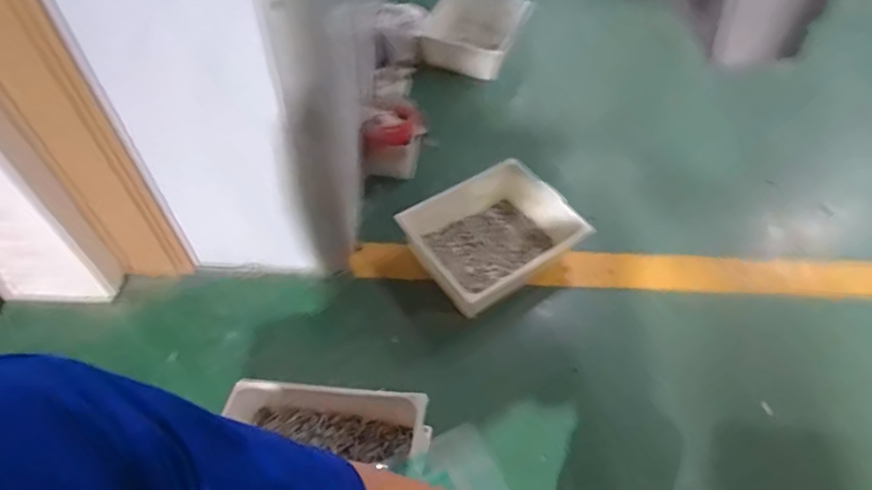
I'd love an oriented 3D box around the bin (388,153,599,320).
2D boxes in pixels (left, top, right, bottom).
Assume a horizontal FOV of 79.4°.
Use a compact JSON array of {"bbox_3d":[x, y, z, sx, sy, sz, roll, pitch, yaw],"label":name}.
[{"bbox_3d":[0.133,-0.020,1.243,0.369,0.112,0.299,-31,59,-23],"label":"bin"}]

